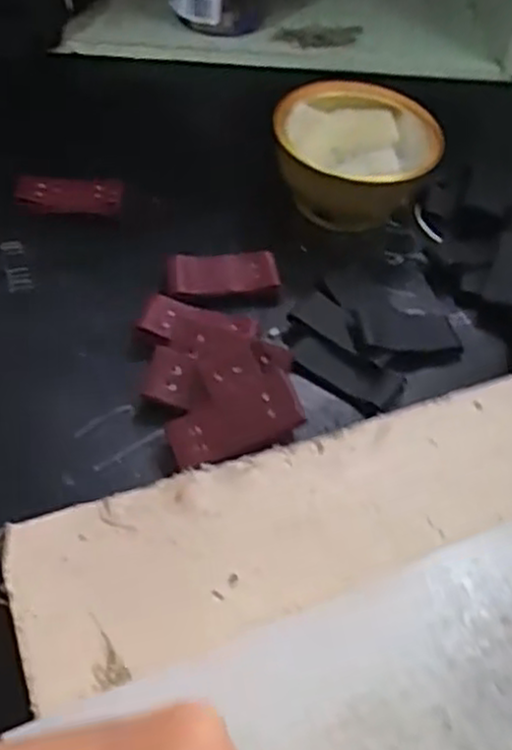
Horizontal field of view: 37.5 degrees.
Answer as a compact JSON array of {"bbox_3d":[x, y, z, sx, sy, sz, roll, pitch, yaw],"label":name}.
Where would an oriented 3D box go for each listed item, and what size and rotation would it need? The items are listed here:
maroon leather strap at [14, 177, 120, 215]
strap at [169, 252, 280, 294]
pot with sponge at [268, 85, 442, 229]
[{"bbox_3d":[-0.113,-0.110,0.461,0.062,0.013,0.025,5,49,0],"label":"maroon leather strap"},{"bbox_3d":[-0.018,-0.057,0.429,0.062,0.008,0.028,-2,49,-6],"label":"strap"},{"bbox_3d":[0.059,-0.135,0.470,0.095,0.050,0.097,2,49,-2],"label":"pot with sponge"}]

